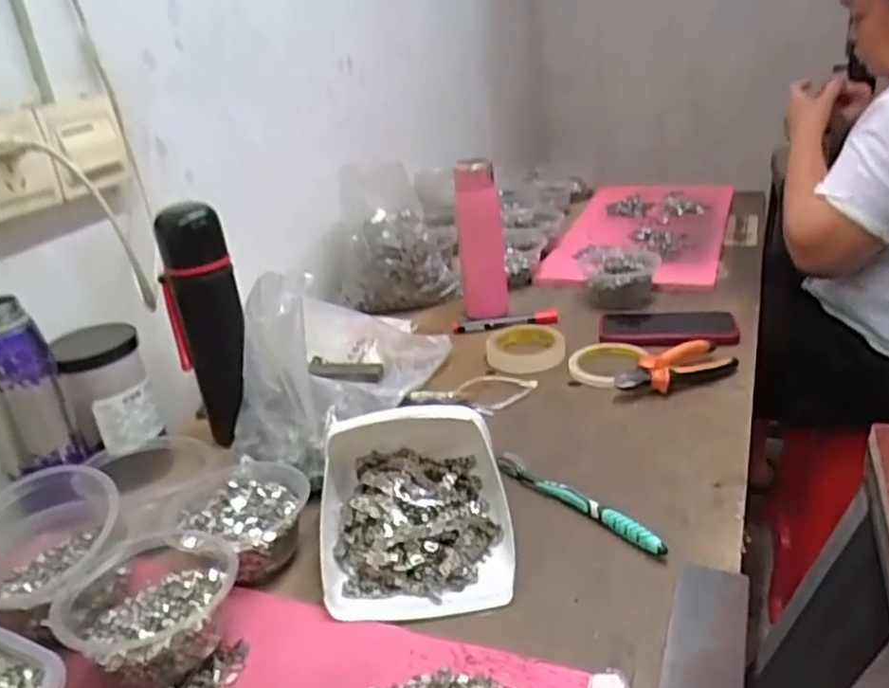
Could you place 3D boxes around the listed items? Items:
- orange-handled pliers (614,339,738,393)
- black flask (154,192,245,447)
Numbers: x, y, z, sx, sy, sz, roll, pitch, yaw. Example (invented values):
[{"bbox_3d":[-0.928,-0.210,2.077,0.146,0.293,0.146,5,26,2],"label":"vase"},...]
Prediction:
[{"bbox_3d":[0.259,0.026,0.796,0.145,0.027,0.052,-18,26,-22],"label":"orange-handled pliers"},{"bbox_3d":[-0.239,-0.018,0.742,0.069,0.240,0.057,-23,29,-32],"label":"black flask"}]

